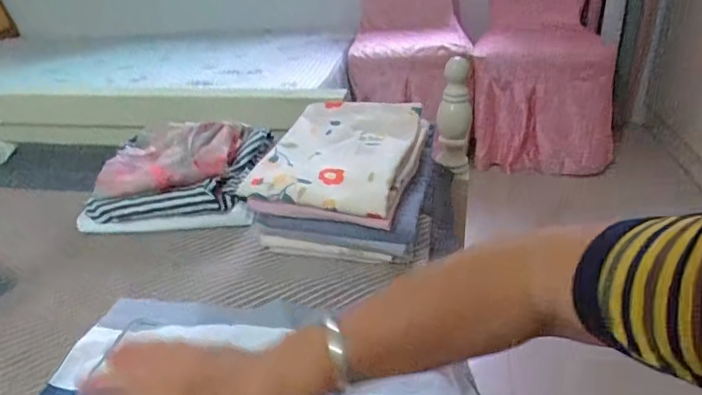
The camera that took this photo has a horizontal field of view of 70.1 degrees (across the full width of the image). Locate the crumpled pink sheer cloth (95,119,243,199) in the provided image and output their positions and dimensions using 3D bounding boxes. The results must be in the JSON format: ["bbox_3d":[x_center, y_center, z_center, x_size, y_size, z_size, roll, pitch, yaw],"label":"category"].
[{"bbox_3d":[-0.265,-0.071,0.745,0.199,0.056,0.170,-1,30,5],"label":"crumpled pink sheer cloth"}]

